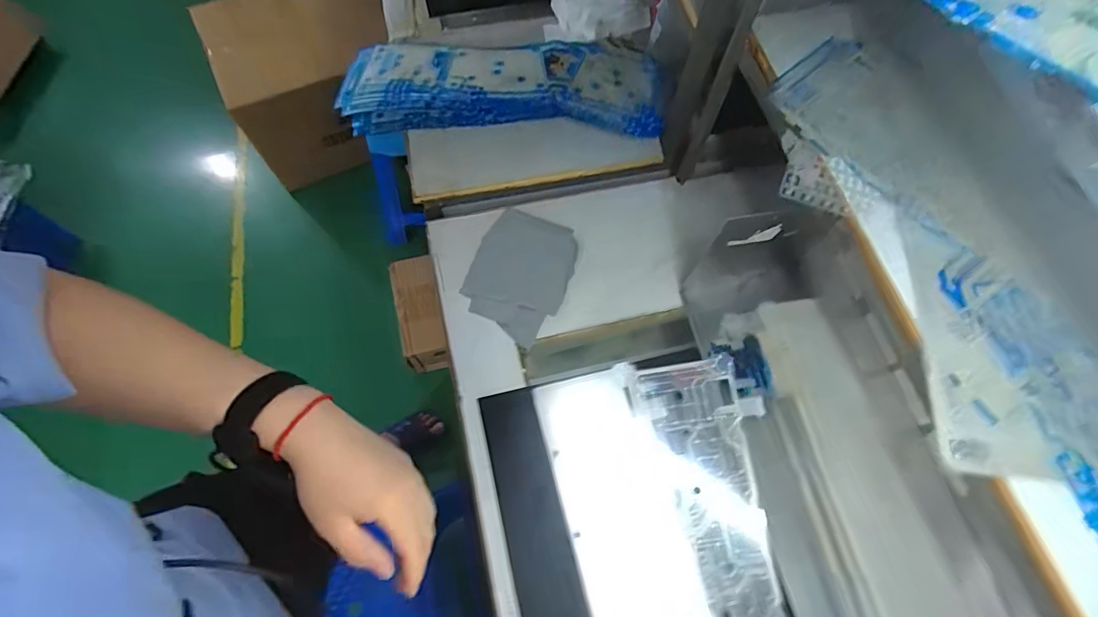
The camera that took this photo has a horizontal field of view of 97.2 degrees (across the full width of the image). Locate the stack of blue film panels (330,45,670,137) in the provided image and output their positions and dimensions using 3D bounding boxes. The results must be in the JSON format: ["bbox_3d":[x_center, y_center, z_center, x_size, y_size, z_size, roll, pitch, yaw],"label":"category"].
[{"bbox_3d":[-0.063,-0.328,0.724,0.470,0.064,0.157,2,67,-1],"label":"stack of blue film panels"}]

